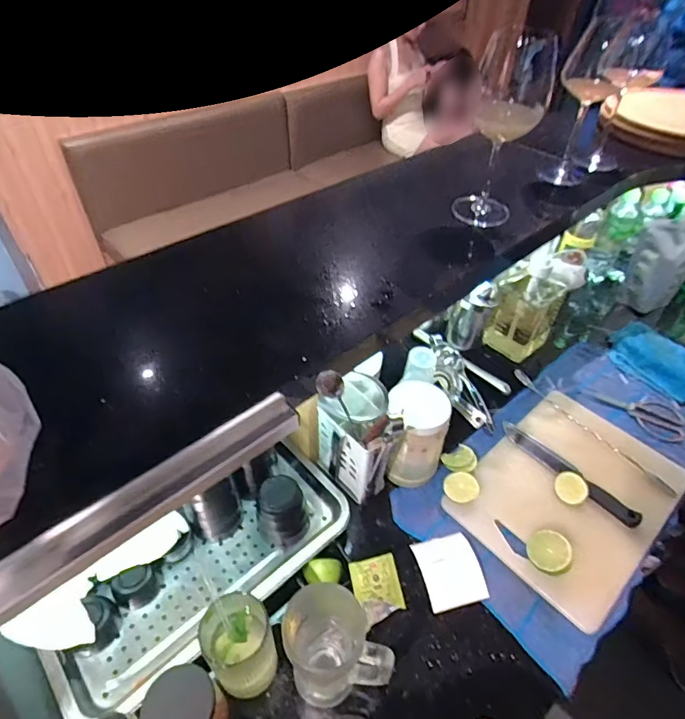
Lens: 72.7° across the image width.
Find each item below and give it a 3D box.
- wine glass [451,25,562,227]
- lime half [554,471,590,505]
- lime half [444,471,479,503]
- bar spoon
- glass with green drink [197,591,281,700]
[{"bbox_3d":[0.213,-0.302,0.630,0.080,0.244,0.077,5,45,3],"label":"wine glass"},{"bbox_3d":[0.357,0.198,0.724,0.048,0.028,0.047,1,45,-1],"label":"lime half"},{"bbox_3d":[0.182,0.197,0.718,0.051,0.018,0.049,1,45,-1],"label":"lime half"},{"bbox_3d":[0.430,0.121,0.824,0.020,0.018,0.318,-24,51,-24],"label":"bar spoon"},{"bbox_3d":[-0.112,0.314,0.511,0.070,0.108,0.074,-25,51,-25],"label":"glass with green drink"}]

